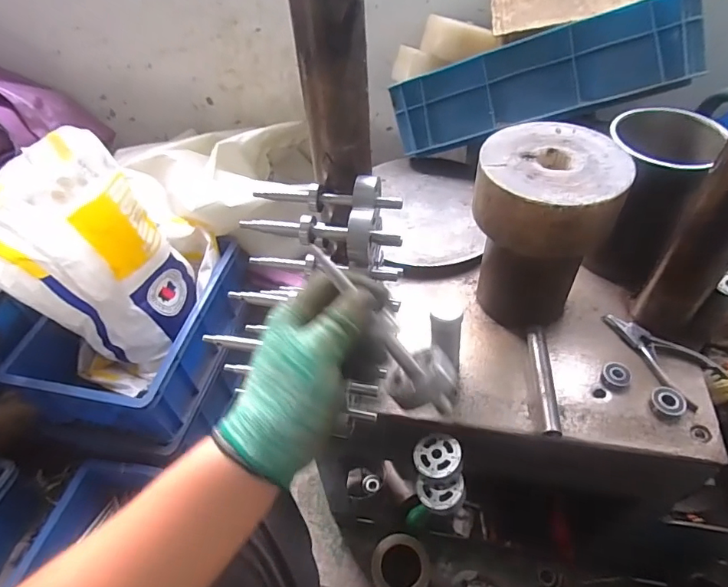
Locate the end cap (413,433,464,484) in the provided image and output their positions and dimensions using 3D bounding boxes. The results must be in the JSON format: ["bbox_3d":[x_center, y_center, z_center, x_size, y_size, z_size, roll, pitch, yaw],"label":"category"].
[{"bbox_3d":[0.084,0.183,0.539,0.053,0.018,0.053,-12,49,14],"label":"end cap"}]

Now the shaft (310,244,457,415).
[{"bbox_3d":[0.014,0.025,0.354,0.037,0.046,0.151,-42,97,-29],"label":"shaft"}]

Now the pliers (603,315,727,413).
[{"bbox_3d":[0.354,0.071,0.581,0.081,0.016,0.136,-31,54,-22],"label":"pliers"}]

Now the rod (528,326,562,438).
[{"bbox_3d":[0.206,0.097,0.553,0.020,0.013,0.136,2,49,6],"label":"rod"}]

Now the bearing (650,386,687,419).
[{"bbox_3d":[0.338,0.120,0.533,0.037,0.013,0.032,-24,51,-17],"label":"bearing"}]

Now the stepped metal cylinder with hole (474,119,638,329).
[{"bbox_3d":[0.196,-0.063,0.558,0.136,0.211,0.136,13,50,15],"label":"stepped metal cylinder with hole"}]

